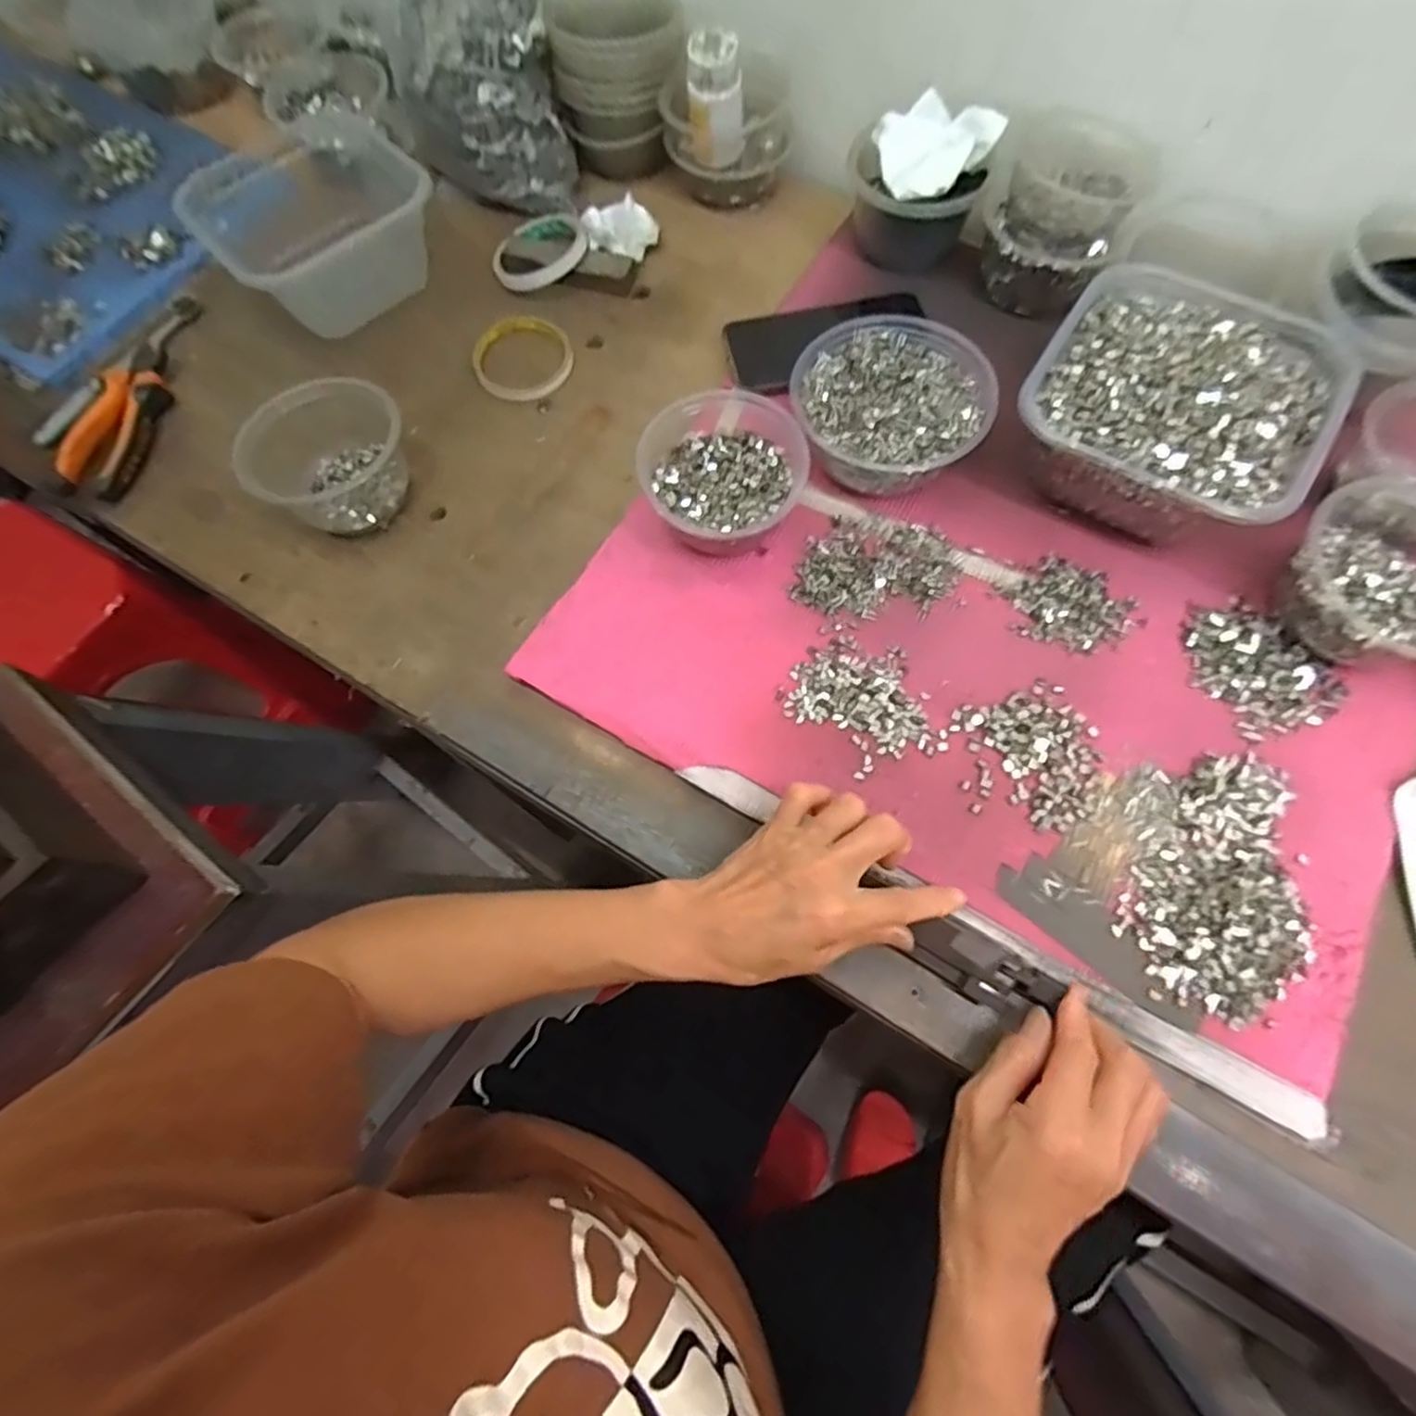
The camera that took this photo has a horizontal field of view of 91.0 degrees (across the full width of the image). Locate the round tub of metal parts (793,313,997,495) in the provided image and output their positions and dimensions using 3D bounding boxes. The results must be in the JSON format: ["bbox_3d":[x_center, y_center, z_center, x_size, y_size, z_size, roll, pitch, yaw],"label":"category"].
[{"bbox_3d":[0.130,-0.216,0.503,0.130,0.059,0.132,-1,69,3],"label":"round tub of metal parts"}]

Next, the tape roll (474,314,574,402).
[{"bbox_3d":[-0.157,-0.299,0.593,0.081,0.012,0.092,-7,68,0],"label":"tape roll"}]

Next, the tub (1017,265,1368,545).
[{"bbox_3d":[0.310,-0.202,0.473,0.171,0.086,0.181,28,73,13],"label":"tub"}]

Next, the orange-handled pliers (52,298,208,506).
[{"bbox_3d":[-0.482,-0.270,0.586,0.066,0.033,0.213,7,69,6],"label":"orange-handled pliers"}]

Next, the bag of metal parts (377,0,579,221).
[{"bbox_3d":[-0.204,-0.549,0.584,0.139,0.203,0.151,-21,69,-5],"label":"bag of metal parts"}]

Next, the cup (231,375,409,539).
[{"bbox_3d":[-0.278,-0.186,0.518,0.113,0.065,0.091,-38,71,-11],"label":"cup"}]

